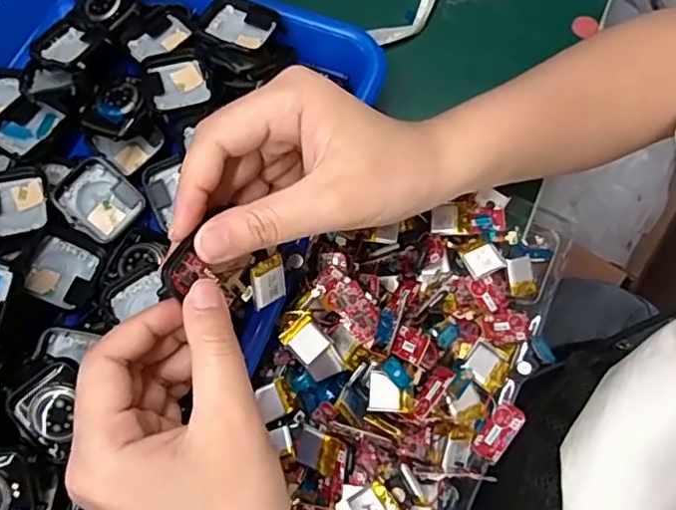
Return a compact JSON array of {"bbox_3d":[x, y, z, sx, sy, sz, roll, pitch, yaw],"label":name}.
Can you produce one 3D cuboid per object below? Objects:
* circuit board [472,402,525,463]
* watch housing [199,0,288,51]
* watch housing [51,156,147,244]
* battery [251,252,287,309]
[{"bbox_3d":[0.079,0.087,0.285,0.013,0.007,0.028,36,88,13],"label":"circuit board"},{"bbox_3d":[-0.055,-0.134,0.338,0.040,0.012,0.034,30,74,12],"label":"watch housing"},{"bbox_3d":[-0.131,-0.030,0.319,0.041,0.008,0.037,46,75,-4],"label":"watch housing"},{"bbox_3d":[-0.030,0.011,0.248,0.004,0.020,0.018,6,23,41],"label":"battery"}]

